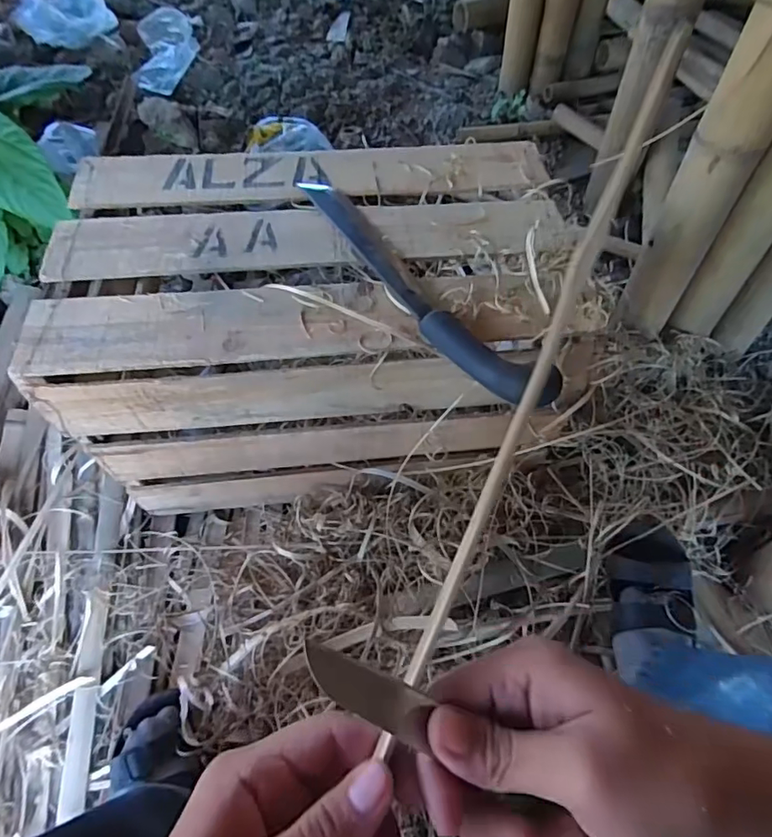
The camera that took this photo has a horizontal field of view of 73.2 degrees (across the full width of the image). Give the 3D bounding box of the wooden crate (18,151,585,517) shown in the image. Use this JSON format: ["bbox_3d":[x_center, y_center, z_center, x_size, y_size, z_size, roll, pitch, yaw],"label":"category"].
[{"bbox_3d":[-0.088,-0.124,0.718,0.565,0.319,0.353,-2,58,-3],"label":"wooden crate"}]

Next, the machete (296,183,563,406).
[{"bbox_3d":[0.020,-0.148,0.552,0.056,0.030,0.411,-31,63,-19],"label":"machete"}]

